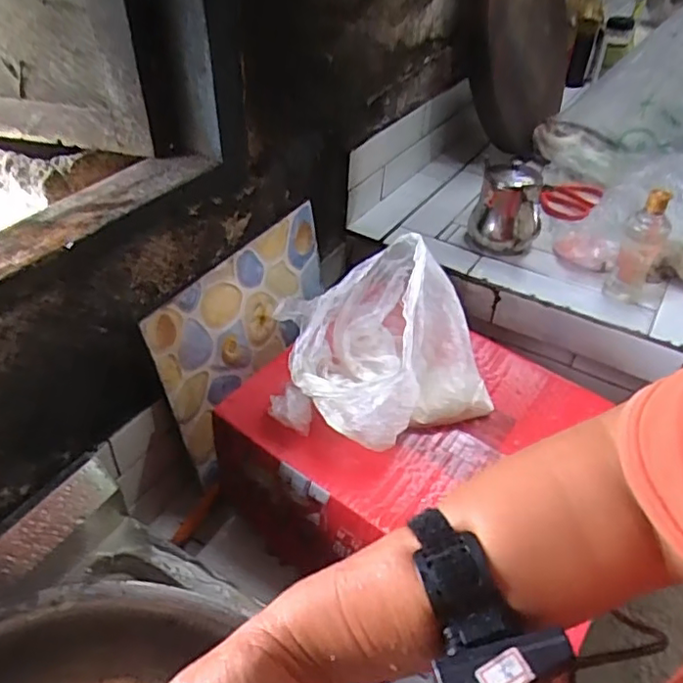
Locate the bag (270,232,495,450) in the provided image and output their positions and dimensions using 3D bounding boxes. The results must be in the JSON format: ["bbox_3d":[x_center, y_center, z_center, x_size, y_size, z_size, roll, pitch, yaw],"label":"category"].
[{"bbox_3d":[0.034,0.021,0.626,0.212,0.154,0.147,-20,47,-26],"label":"bag"}]

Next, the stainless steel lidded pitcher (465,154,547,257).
[{"bbox_3d":[0.229,-0.187,0.844,0.086,0.133,0.076,6,41,2],"label":"stainless steel lidded pitcher"}]

